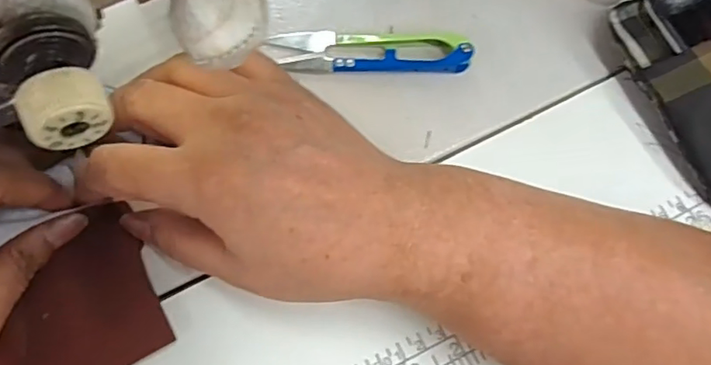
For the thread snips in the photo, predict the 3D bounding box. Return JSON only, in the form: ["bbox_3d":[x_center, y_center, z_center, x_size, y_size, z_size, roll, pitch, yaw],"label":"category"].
[{"bbox_3d":[0.007,-0.065,0.282,0.100,0.008,0.024,1,71,-1],"label":"thread snips"}]

